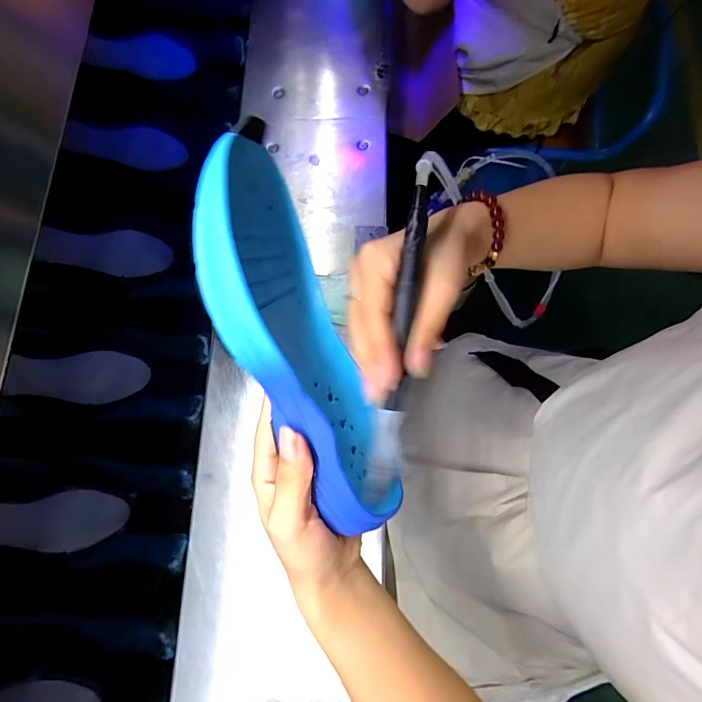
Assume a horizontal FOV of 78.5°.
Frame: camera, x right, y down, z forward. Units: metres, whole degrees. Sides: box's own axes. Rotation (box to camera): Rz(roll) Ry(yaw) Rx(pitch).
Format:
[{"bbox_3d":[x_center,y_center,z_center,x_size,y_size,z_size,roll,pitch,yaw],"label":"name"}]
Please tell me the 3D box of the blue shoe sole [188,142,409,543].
[{"bbox_3d":[-0.034,-0.005,0.259,0.060,0.086,0.223,-24,100,-5],"label":"blue shoe sole"}]

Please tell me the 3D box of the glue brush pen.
[{"bbox_3d":[0.029,-0.008,0.245,0.016,0.017,0.191,8,93,4],"label":"glue brush pen"}]

